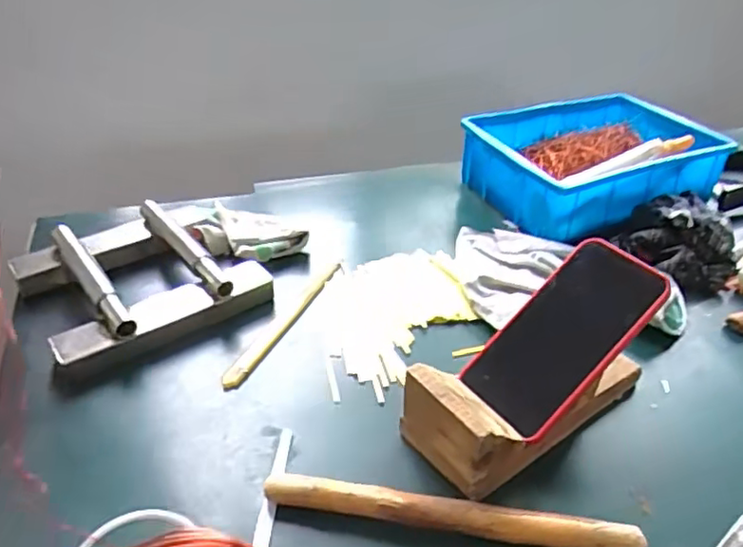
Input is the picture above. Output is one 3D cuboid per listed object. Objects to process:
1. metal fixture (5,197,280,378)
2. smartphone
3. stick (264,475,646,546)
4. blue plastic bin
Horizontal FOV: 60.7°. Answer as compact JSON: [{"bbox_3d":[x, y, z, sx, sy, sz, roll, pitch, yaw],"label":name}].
[{"bbox_3d":[-0.228,0.003,0.613,0.198,0.053,0.182,-26,43,-33],"label":"metal fixture"},{"bbox_3d":[0.148,0.045,0.492,0.163,0.013,0.081,-45,51,-5],"label":"smartphone"},{"bbox_3d":[0.051,0.162,0.426,0.246,0.021,0.021,6,35,7],"label":"stick"},{"bbox_3d":[0.292,-0.151,0.828,0.319,0.080,0.213,-12,36,-18],"label":"blue plastic bin"}]

